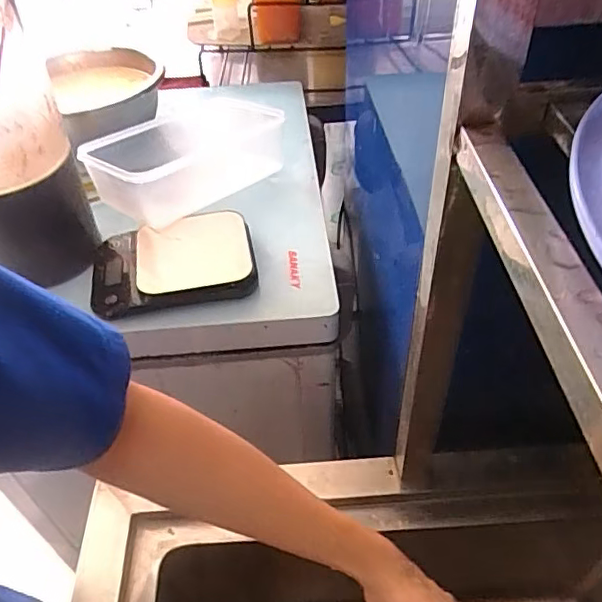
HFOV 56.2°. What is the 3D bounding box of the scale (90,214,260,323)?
[{"bbox_3d":[-0.154,-0.046,0.685,0.193,0.038,0.140,-8,45,-5],"label":"scale"}]

